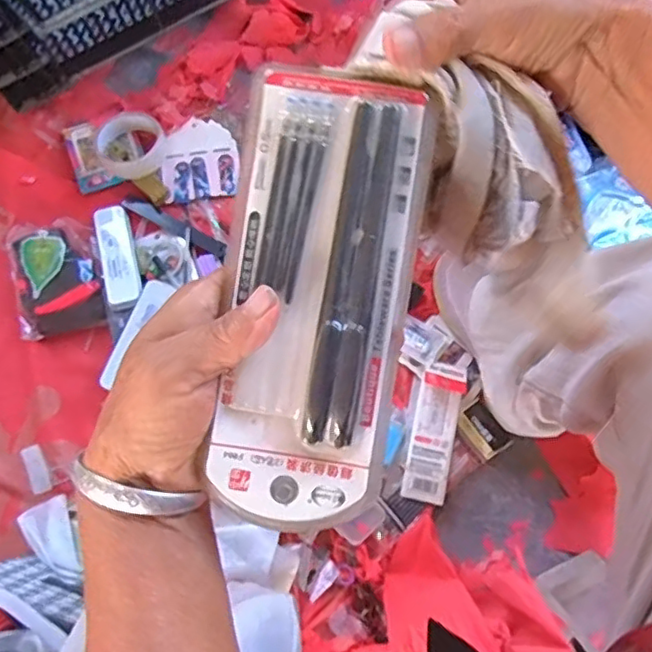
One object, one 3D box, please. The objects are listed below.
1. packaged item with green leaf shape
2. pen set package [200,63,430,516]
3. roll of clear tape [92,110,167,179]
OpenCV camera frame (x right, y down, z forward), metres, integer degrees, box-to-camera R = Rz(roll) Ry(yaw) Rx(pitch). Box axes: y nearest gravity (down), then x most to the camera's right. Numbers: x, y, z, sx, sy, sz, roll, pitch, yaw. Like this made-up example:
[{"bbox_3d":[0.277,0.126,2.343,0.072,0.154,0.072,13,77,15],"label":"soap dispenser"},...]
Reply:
[{"bbox_3d":[-0.332,-0.062,0.757,0.103,0.029,0.140,-15,79,-5],"label":"packaged item with green leaf shape"},{"bbox_3d":[-0.004,-0.012,0.254,0.072,0.018,0.187,6,91,0],"label":"pen set package"},{"bbox_3d":[-0.251,-0.232,0.786,0.078,0.037,0.087,21,78,3],"label":"roll of clear tape"}]

